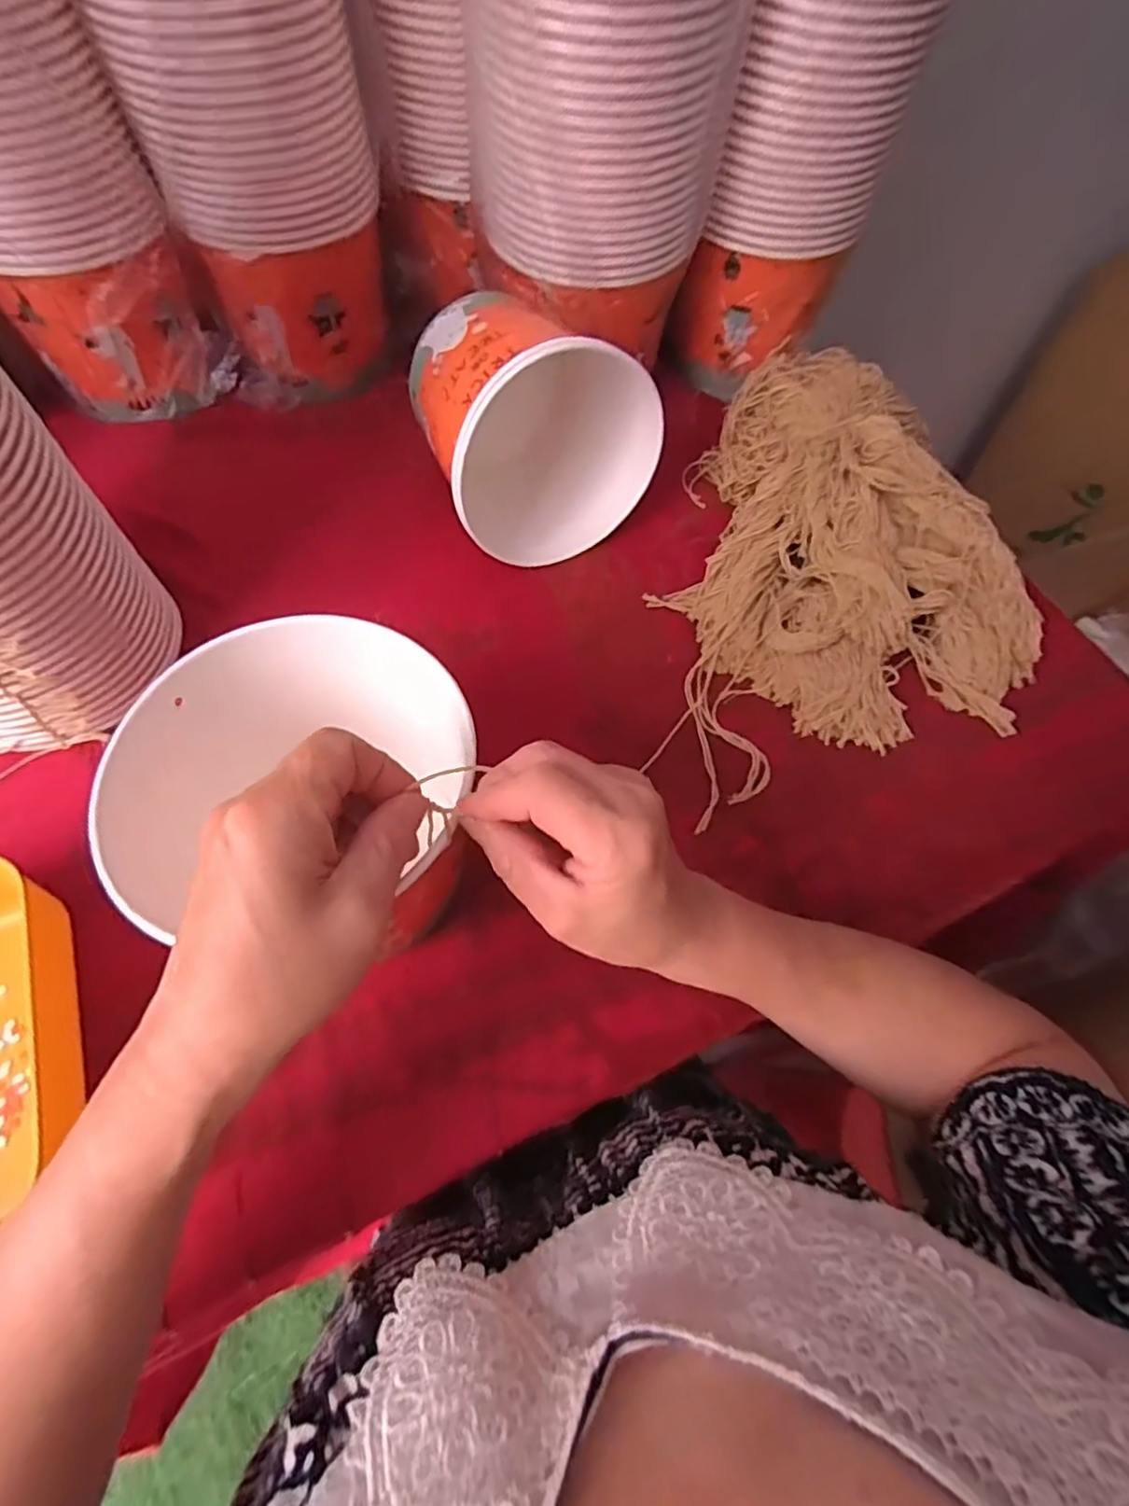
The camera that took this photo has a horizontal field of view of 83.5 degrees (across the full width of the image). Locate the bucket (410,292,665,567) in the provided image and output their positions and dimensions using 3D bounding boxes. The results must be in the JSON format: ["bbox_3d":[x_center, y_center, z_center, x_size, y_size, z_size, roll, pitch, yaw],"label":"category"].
[{"bbox_3d":[-0.023,-0.261,0.488,0.155,0.149,0.162,-20,66,-13],"label":"bucket"}]

